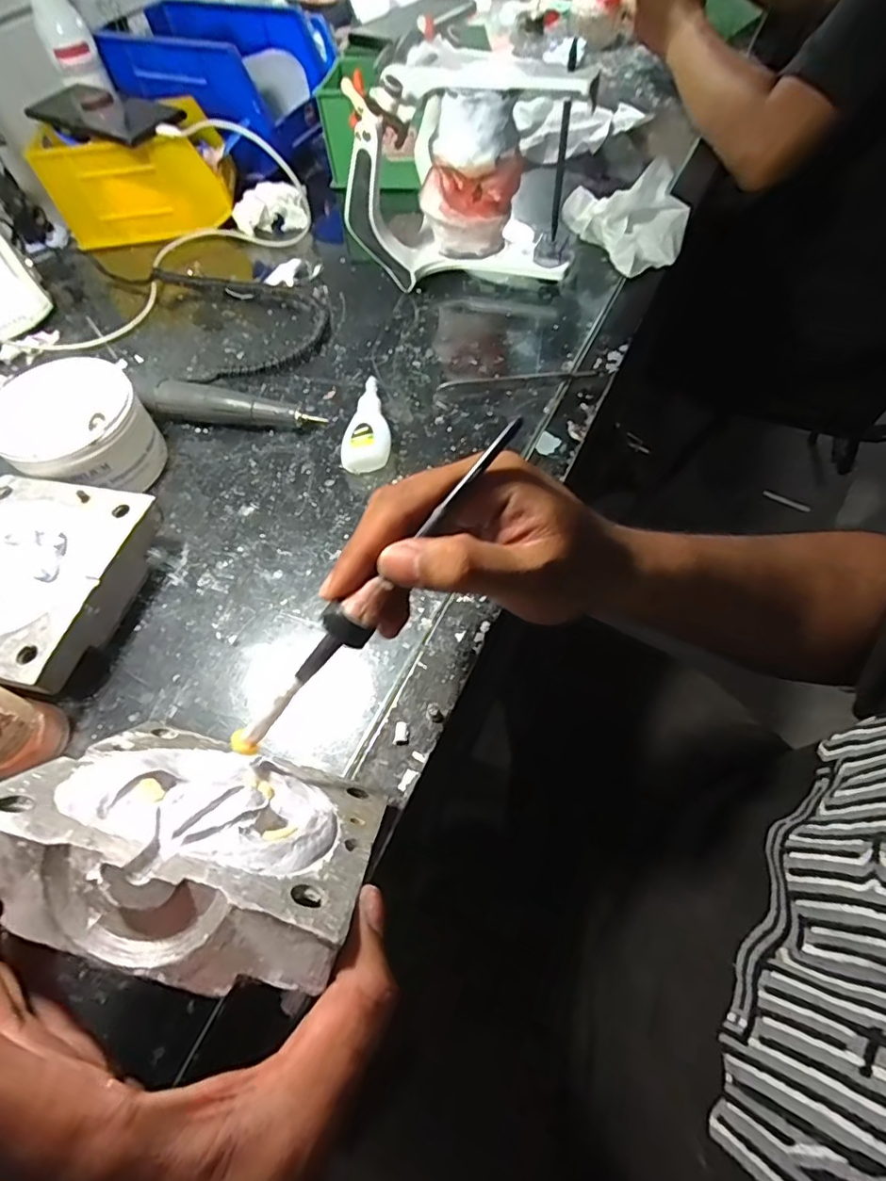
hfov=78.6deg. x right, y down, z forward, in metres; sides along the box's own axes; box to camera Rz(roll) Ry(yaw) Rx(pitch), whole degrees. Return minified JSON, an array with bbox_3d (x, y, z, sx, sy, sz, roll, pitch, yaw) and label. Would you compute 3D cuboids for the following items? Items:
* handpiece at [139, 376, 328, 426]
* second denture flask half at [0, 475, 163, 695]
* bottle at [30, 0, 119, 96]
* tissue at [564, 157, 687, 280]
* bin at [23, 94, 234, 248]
[{"bbox_3d":[-0.162,-0.138,0.417,0.137,0.029,0.021,10,60,8],"label":"handpiece"},{"bbox_3d":[-0.244,-0.003,0.329,0.114,0.043,0.125,10,60,8],"label":"second denture flask half"},{"bbox_3d":[-0.381,-0.569,0.545,0.043,0.102,0.034,-7,59,-2],"label":"bottle"},{"bbox_3d":[0.168,-0.337,0.496,0.114,0.058,0.085,9,60,7],"label":"tissue"},{"bbox_3d":[-0.311,-0.431,0.564,0.170,0.084,0.085,-5,59,-1],"label":"bin"}]

